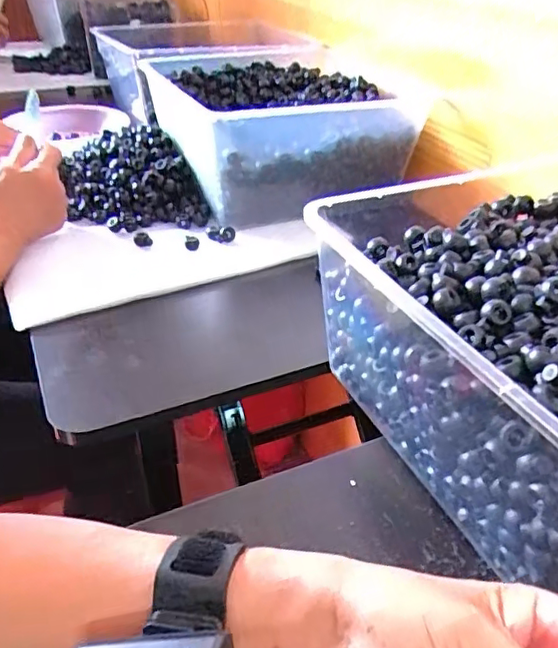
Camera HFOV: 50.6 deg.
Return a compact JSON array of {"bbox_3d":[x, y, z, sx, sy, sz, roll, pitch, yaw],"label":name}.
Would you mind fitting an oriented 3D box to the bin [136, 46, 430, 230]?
[{"bbox_3d":[-0.005,-0.267,0.815,0.292,0.151,0.313,-14,38,-19],"label":"bin"}]

